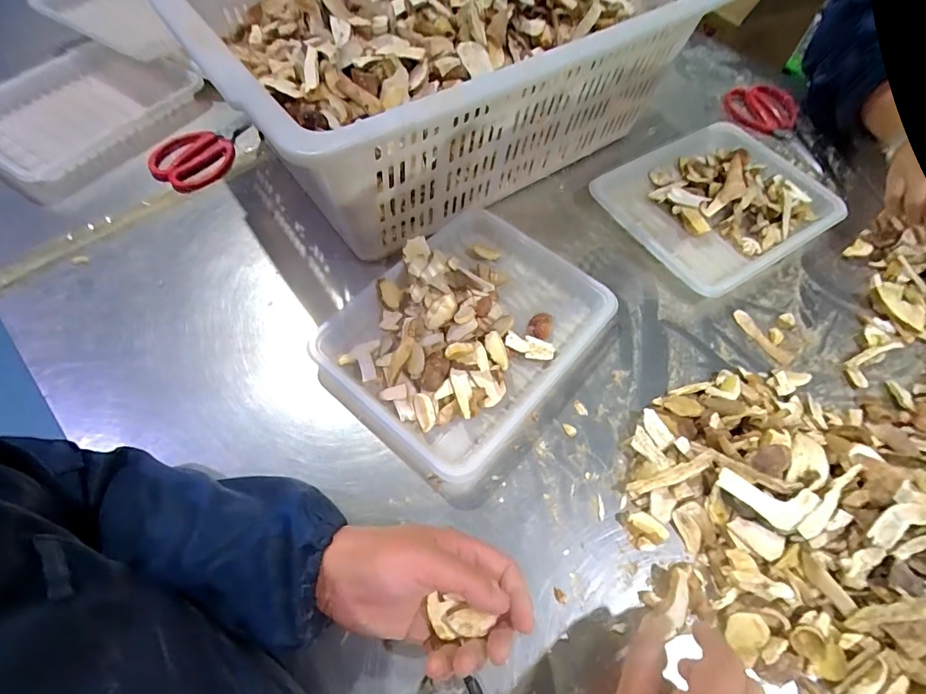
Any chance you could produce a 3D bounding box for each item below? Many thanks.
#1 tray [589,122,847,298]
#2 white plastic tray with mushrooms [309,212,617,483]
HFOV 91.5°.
[{"bbox_3d":[0.312,-0.187,0.567,0.247,0.047,0.223,-29,64,-18],"label":"tray"},{"bbox_3d":[0.005,-0.020,0.455,0.201,0.049,0.261,37,64,18],"label":"white plastic tray with mushrooms"}]

